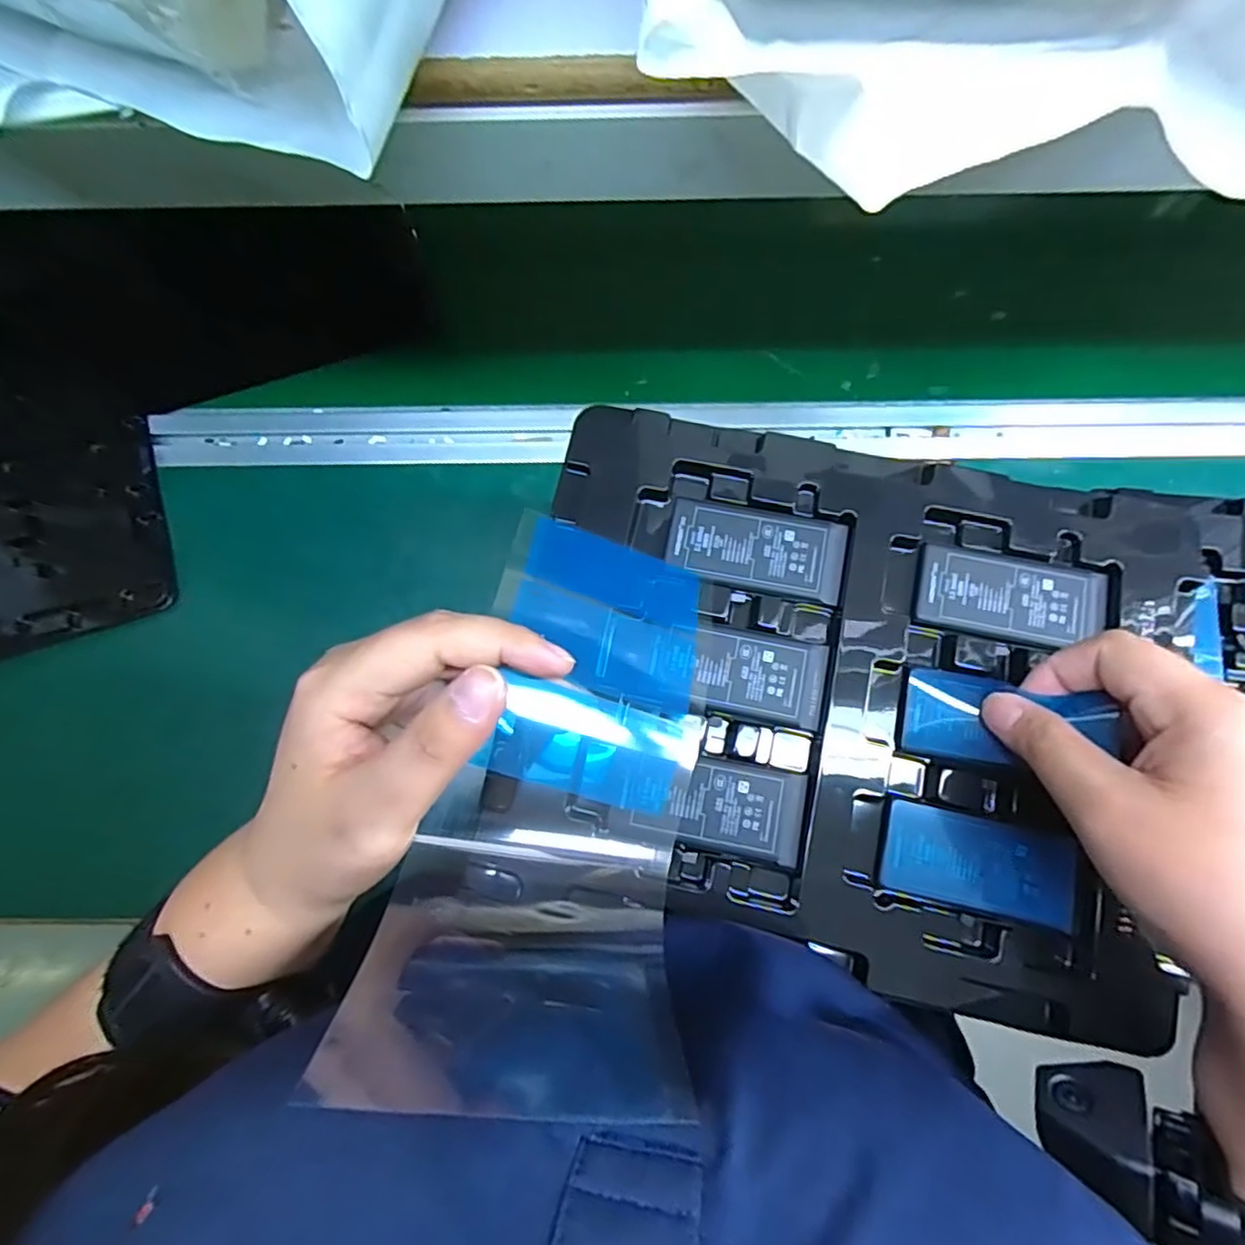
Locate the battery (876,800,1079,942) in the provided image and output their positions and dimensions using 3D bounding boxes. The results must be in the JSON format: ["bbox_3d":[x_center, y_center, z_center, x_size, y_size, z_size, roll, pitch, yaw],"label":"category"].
[{"bbox_3d":[0.142,0.096,0.256,0.073,0.004,0.035,14,79,4],"label":"battery"}]

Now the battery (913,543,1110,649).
[{"bbox_3d":[0.167,-0.010,0.278,0.078,0.004,0.037,11,79,3],"label":"battery"}]

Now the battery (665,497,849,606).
[{"bbox_3d":[0.059,-0.033,0.285,0.076,0.004,0.035,12,79,3],"label":"battery"}]

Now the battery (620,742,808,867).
[{"bbox_3d":[0.037,0.074,0.265,0.073,0.004,0.036,11,79,3],"label":"battery"}]

